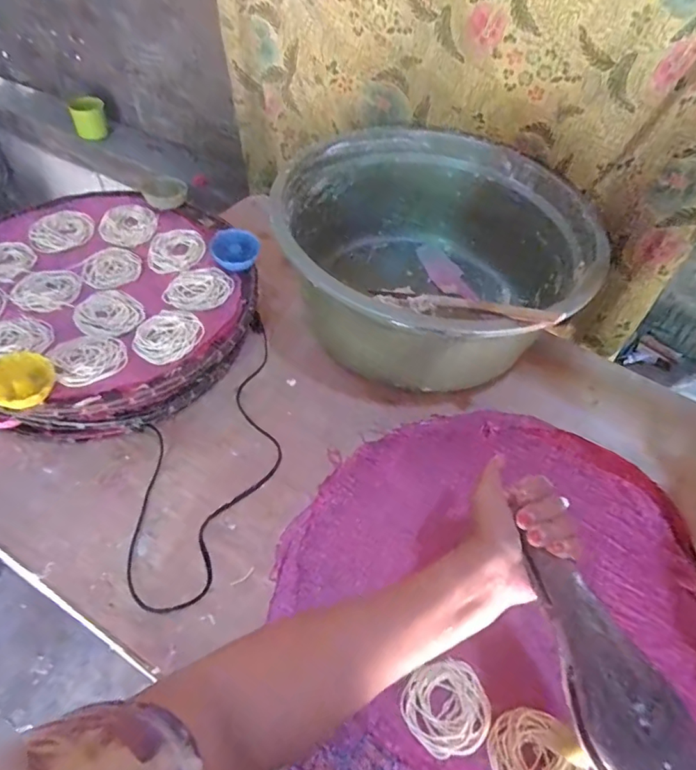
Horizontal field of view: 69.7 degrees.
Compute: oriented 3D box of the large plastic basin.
[{"bbox_3d":[0.115,-0.178,0.690,0.371,0.163,0.391,3,52,-4],"label":"large plastic basin"}]

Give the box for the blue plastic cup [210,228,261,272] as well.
[{"bbox_3d":[-0.143,-0.172,0.638,0.063,0.028,0.054,-4,91,-38],"label":"blue plastic cup"}]

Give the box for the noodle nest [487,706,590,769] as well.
[{"bbox_3d":[0.154,0.310,0.413,0.069,0.013,0.072,3,52,-4],"label":"noodle nest"}]

